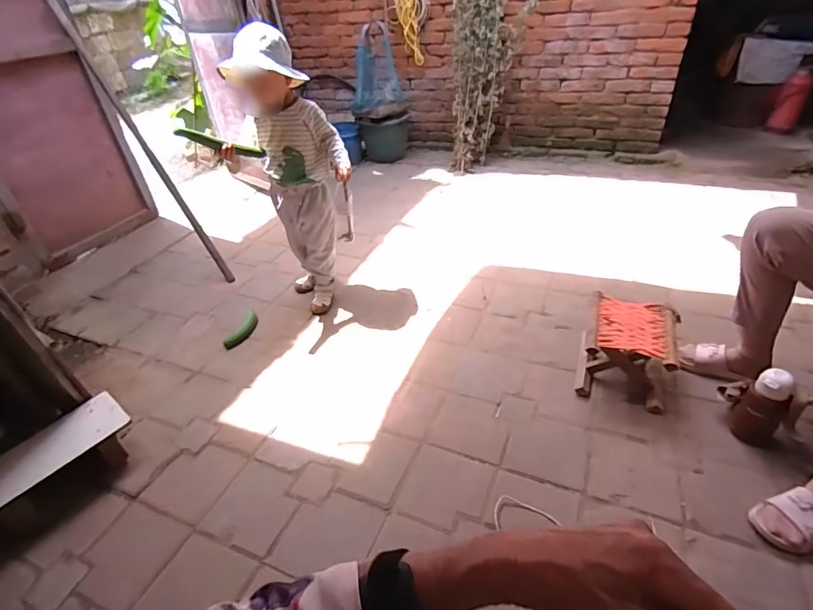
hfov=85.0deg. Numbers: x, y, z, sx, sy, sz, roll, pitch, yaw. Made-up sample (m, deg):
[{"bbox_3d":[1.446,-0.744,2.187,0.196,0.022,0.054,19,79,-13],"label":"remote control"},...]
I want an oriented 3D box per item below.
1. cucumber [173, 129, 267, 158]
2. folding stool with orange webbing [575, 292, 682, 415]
[{"bbox_3d":[-0.555,-0.484,1.342,0.040,0.037,0.288,30,19,36],"label":"cucumber"},{"bbox_3d":[0.660,0.132,1.329,0.244,0.190,0.289,11,40,21],"label":"folding stool with orange webbing"}]

